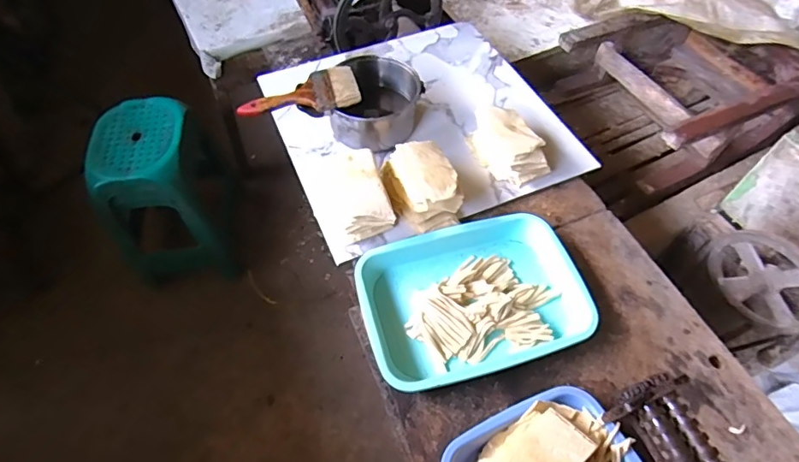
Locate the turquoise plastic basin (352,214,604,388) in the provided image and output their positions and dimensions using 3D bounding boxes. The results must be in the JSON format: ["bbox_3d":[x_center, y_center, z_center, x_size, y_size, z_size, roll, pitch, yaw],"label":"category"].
[{"bbox_3d":[0.112,0.096,0.735,0.321,0.054,0.229,-15,59,-7],"label":"turquoise plastic basin"}]

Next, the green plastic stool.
[{"bbox_3d":[-0.758,-0.109,1.604,0.361,0.508,0.359,0,58,2],"label":"green plastic stool"}]

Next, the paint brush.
[{"bbox_3d":[-0.173,-0.236,0.858,0.205,0.038,0.084,-4,58,-1],"label":"paint brush"}]

